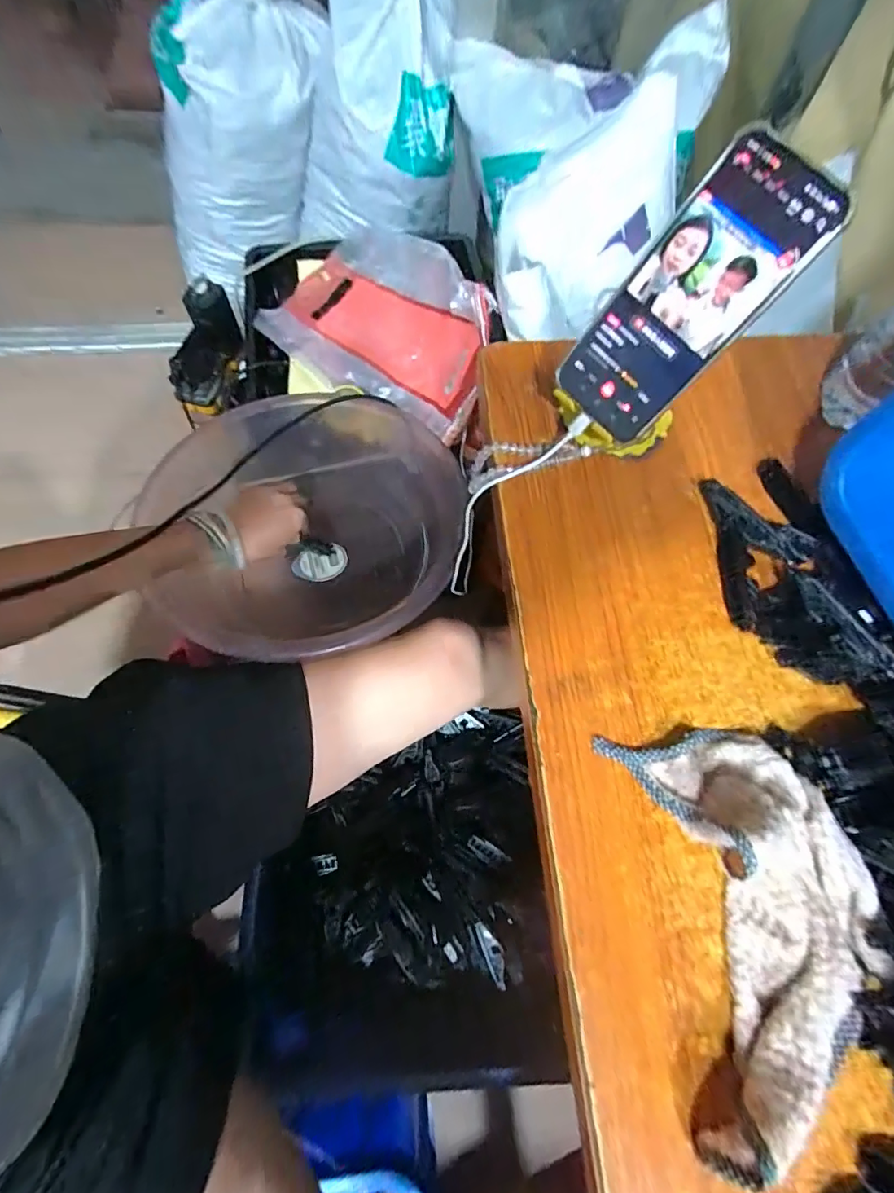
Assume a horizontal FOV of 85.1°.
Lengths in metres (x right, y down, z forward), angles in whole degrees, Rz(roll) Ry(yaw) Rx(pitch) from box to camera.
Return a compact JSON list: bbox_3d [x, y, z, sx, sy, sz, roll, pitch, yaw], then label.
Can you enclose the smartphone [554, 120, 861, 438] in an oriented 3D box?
[{"bbox_3d":[0.151,-0.188,0.315,0.074,0.168,0.007,51,35,10],"label":"smartphone"}]

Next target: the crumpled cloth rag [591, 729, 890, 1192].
[{"bbox_3d":[0.168,0.168,0.260,0.115,0.055,0.184,-6,70,-5],"label":"crumpled cloth rag"}]

